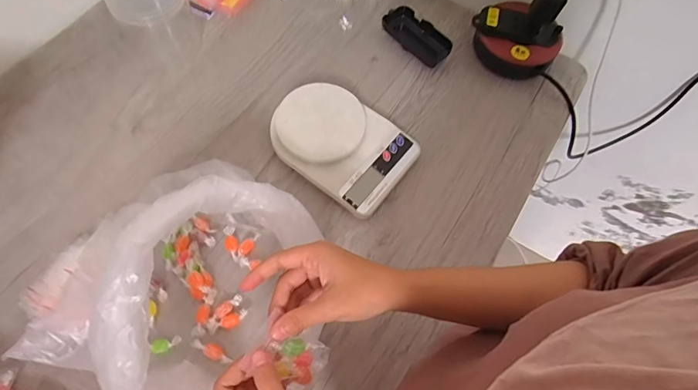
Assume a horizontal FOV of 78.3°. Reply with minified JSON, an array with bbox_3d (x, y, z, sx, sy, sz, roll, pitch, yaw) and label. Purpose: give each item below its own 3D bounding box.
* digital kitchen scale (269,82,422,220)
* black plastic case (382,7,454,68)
[{"bbox_3d":[-0.012,-0.068,0.542,0.176,0.039,0.128,34,68,13],"label":"digital kitchen scale"},{"bbox_3d":[0.098,-0.234,0.629,0.107,0.019,0.056,40,69,15],"label":"black plastic case"}]

